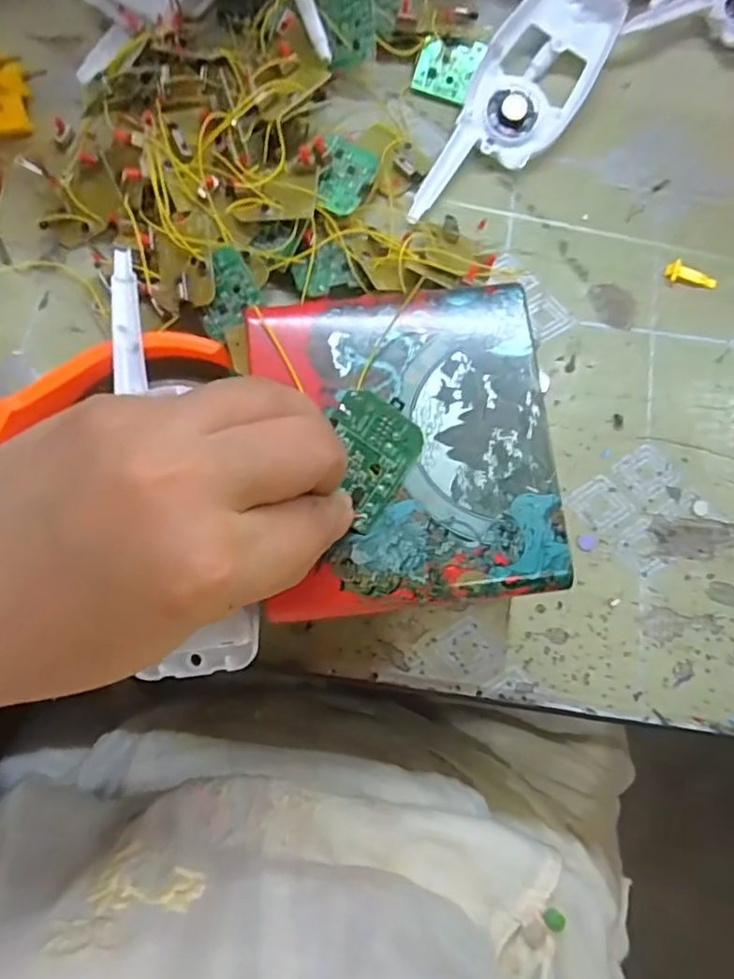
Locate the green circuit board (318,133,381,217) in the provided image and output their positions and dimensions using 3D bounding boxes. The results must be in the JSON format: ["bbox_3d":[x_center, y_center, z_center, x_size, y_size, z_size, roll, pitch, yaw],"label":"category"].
[{"bbox_3d":[-0.011,-0.169,0.330,0.029,0.006,0.045,23,74,-18],"label":"green circuit board"}]

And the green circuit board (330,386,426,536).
[{"bbox_3d":[0.000,-0.010,0.212,0.032,0.004,0.043,26,87,-18],"label":"green circuit board"}]

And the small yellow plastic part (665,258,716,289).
[{"bbox_3d":[0.178,-0.118,0.336,0.028,0.005,0.011,13,78,2],"label":"small yellow plastic part"}]

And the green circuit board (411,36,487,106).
[{"bbox_3d":[0.046,-0.246,0.356,0.034,0.004,0.032,20,102,2],"label":"green circuit board"}]

